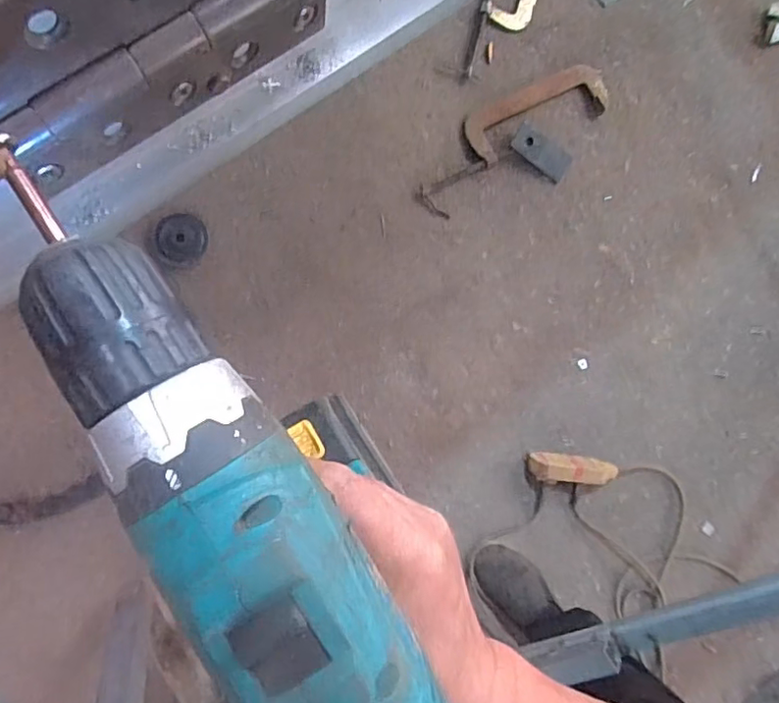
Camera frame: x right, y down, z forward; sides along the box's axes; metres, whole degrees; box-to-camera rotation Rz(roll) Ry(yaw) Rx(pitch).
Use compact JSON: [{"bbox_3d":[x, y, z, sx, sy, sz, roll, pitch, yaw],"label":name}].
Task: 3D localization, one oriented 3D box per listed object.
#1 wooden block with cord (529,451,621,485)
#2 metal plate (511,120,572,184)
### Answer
[{"bbox_3d":[0.347,0.224,1.120,0.173,0.046,0.054,6,84,-7],"label":"wooden block with cord"},{"bbox_3d":[0.306,-0.401,1.179,0.120,0.008,0.078,35,72,-6],"label":"metal plate"}]

